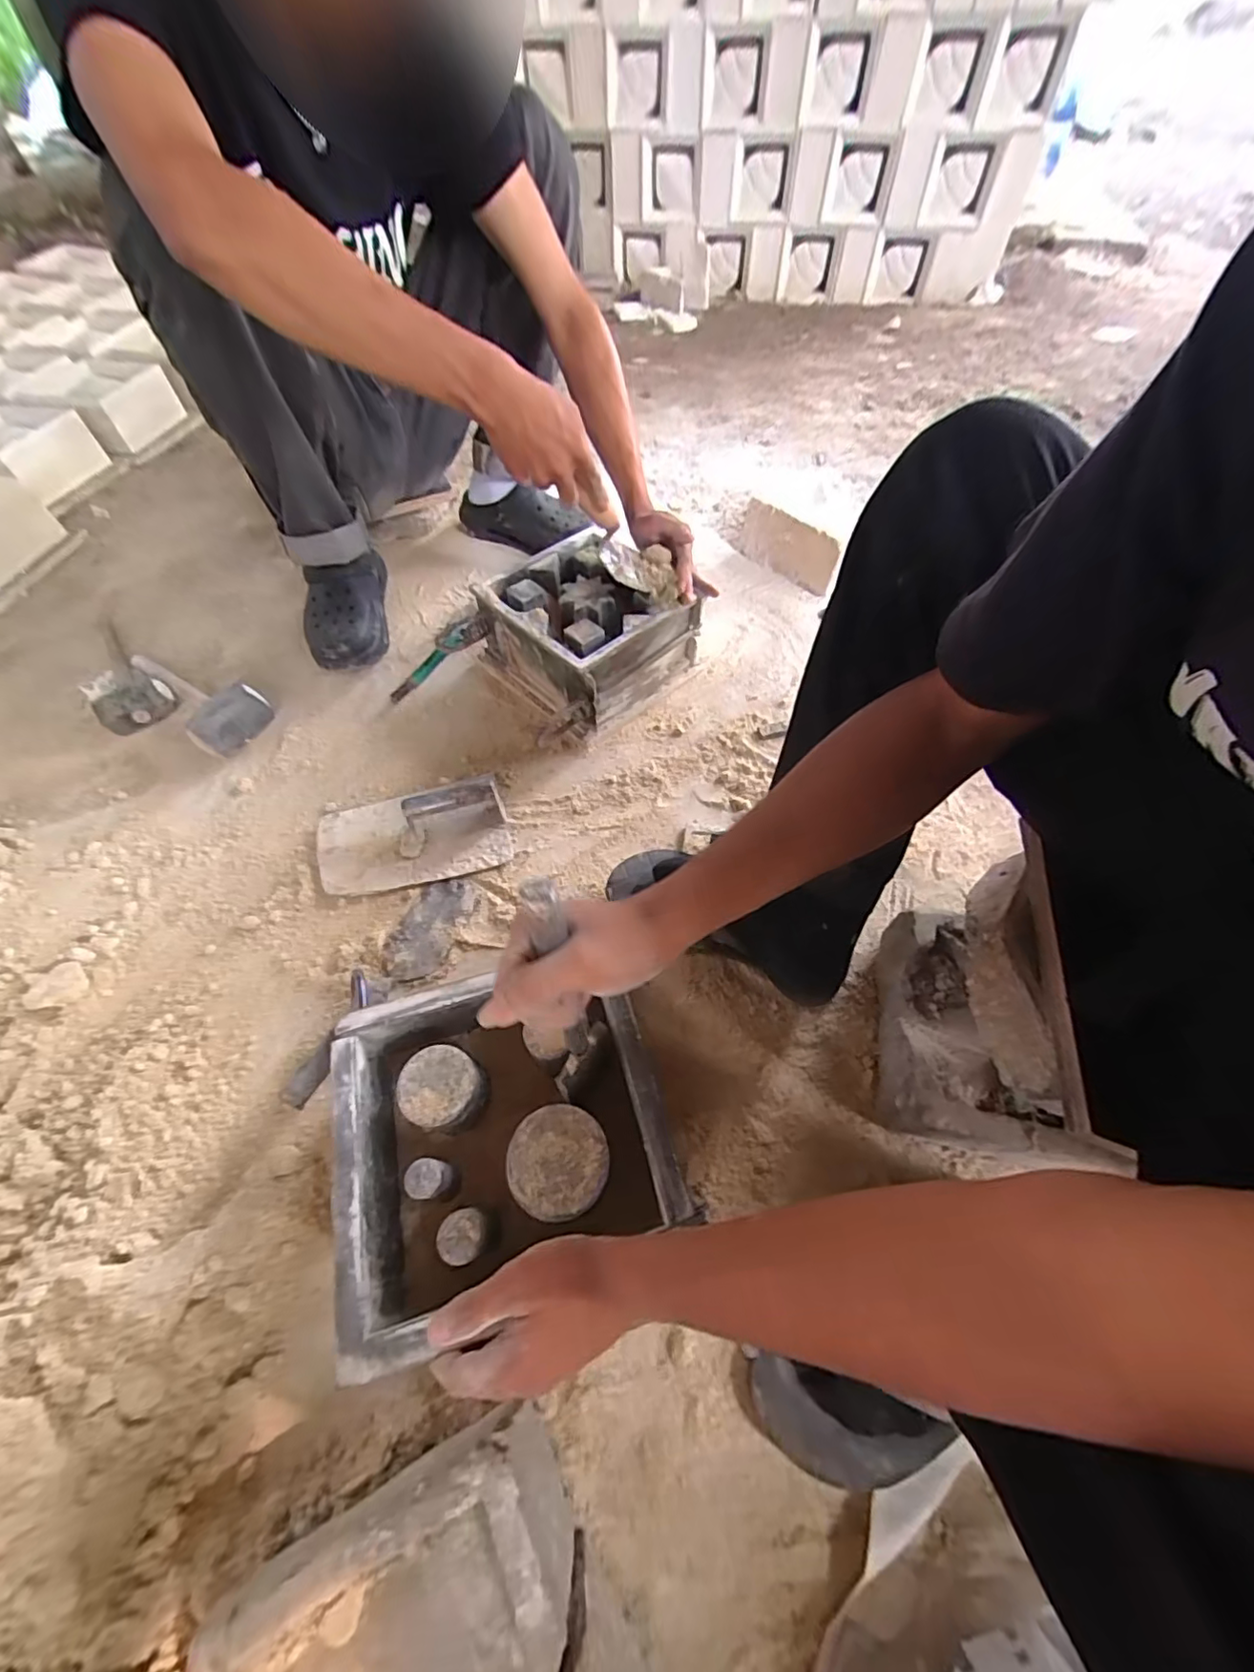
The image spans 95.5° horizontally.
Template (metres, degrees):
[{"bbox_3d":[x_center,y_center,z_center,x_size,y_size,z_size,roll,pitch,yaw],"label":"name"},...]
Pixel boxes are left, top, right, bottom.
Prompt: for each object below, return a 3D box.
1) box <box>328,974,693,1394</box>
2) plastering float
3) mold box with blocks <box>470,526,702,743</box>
[{"bbox_3d":[-0.098,0.237,0.467,0.238,0.092,0.226,-15,59,-10],"label":"box"},{"bbox_3d":[-0.262,-0.015,0.680,0.224,0.073,0.142,-16,60,-11],"label":"plastering float"},{"bbox_3d":[-0.060,-0.290,0.826,0.240,0.141,0.234,-39,67,-22],"label":"mold box with blocks"}]

